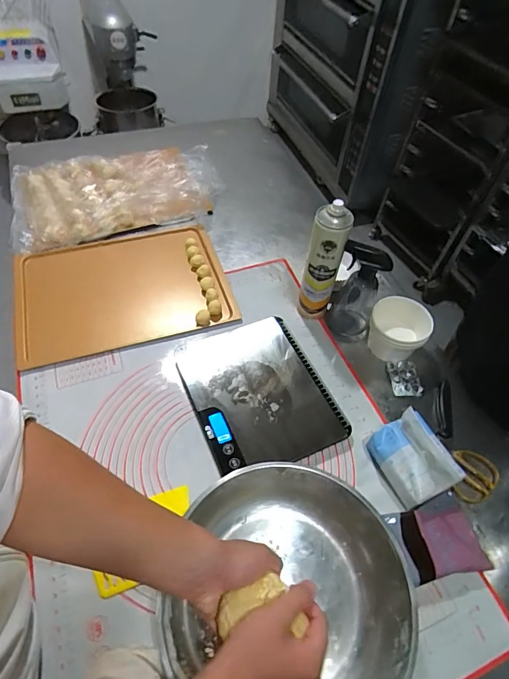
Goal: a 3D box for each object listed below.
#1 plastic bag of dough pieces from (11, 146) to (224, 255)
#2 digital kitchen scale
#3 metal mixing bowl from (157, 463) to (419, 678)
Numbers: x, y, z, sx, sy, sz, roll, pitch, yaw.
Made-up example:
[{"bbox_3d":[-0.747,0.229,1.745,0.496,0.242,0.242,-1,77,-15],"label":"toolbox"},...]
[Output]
[{"bbox_3d":[-0.349,-0.398,1.034,0.521,0.065,0.341,-17,57,-16],"label":"plastic bag of dough pieces"},{"bbox_3d":[0.005,0.090,0.735,0.236,0.031,0.291,-19,57,-17],"label":"digital kitchen scale"},{"bbox_3d":[0.047,0.329,0.520,0.285,0.089,0.302,2,54,-3],"label":"metal mixing bowl"}]

